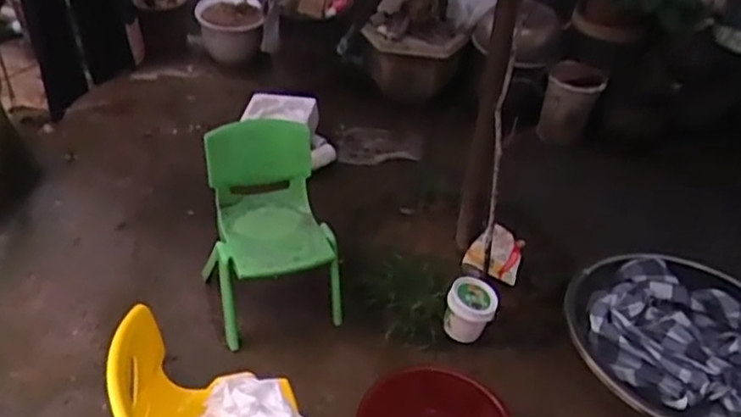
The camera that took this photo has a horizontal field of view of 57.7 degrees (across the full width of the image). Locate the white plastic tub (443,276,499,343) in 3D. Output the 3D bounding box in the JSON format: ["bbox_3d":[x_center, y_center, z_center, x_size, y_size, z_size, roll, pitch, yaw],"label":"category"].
[{"bbox_3d":[0.268,0.263,1.784,0.122,0.133,0.133,5,37,-4],"label":"white plastic tub"}]

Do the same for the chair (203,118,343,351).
[{"bbox_3d":[-0.260,0.054,1.730,0.320,0.472,0.304,-11,40,-23],"label":"chair"}]

